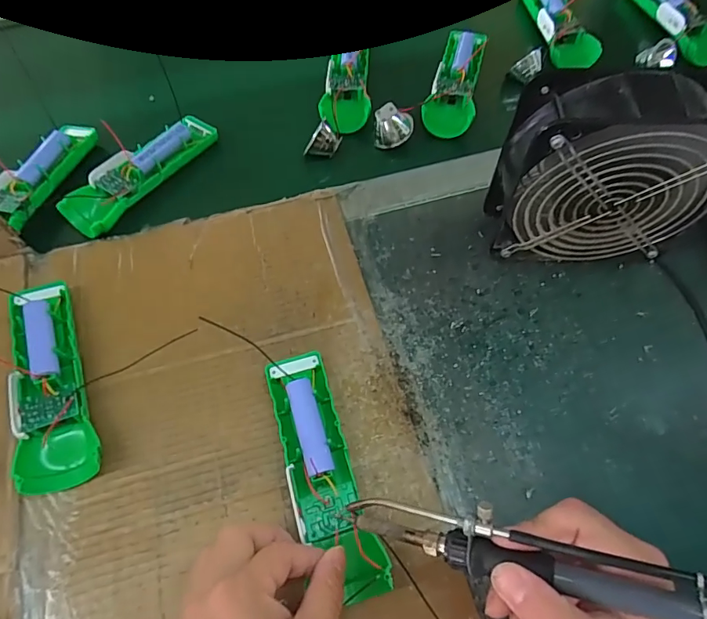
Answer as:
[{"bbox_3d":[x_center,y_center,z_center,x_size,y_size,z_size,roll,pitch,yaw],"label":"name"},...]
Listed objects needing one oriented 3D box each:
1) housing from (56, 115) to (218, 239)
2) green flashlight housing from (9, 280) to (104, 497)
[{"bbox_3d":[-0.204,-0.137,0.452,0.049,0.021,0.158,35,68,14],"label":"housing"},{"bbox_3d":[-0.226,0.053,0.352,0.048,0.031,0.158,-22,67,-12],"label":"green flashlight housing"}]

